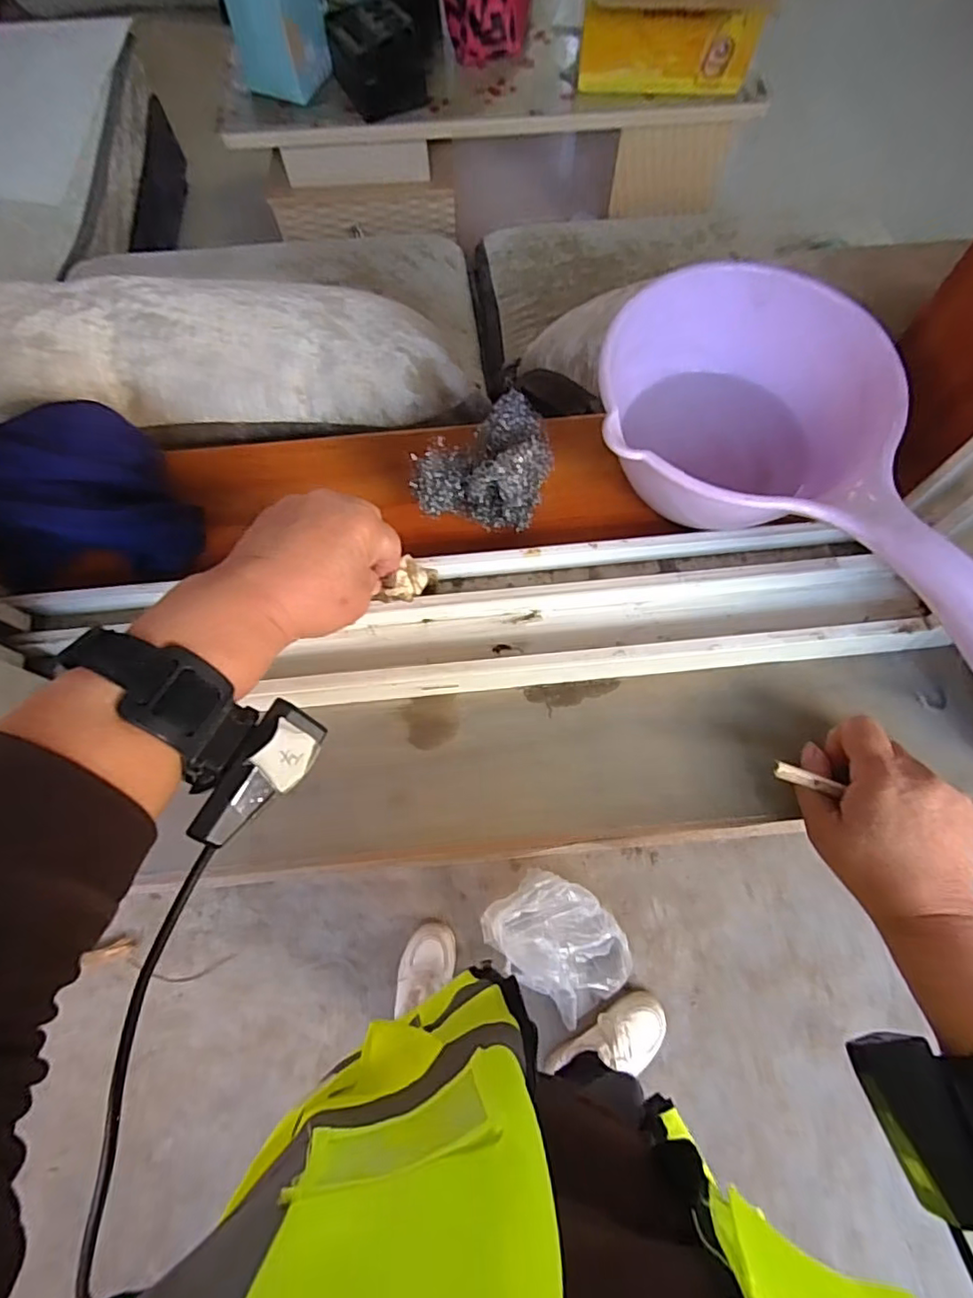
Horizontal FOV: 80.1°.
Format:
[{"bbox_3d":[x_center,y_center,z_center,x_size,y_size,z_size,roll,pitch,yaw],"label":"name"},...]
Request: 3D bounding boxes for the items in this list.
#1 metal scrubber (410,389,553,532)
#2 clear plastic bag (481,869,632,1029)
[{"bbox_3d":[0.002,-0.134,0.397,0.079,0.072,0.093,14,71,6],"label":"metal scrubber"},{"bbox_3d":[0.138,0.544,1.076,0.196,0.116,0.264,-42,75,-13],"label":"clear plastic bag"}]

